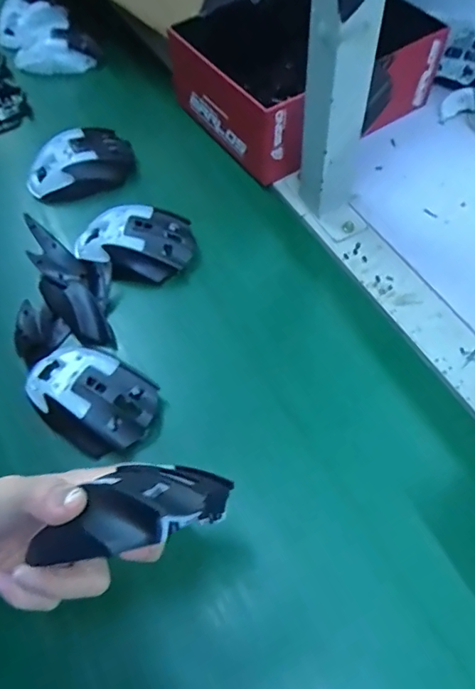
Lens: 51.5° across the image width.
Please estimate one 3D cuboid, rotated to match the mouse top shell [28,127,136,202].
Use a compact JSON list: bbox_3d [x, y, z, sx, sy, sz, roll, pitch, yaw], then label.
[{"bbox_3d":[-0.174,-0.198,0.542,0.118,0.038,0.066,-27,61,-12],"label":"mouse top shell"}]

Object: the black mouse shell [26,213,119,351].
[{"bbox_3d":[-0.154,-0.060,0.469,0.063,0.034,0.161,-33,62,-15],"label":"black mouse shell"}]

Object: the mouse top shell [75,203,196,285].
[{"bbox_3d":[-0.101,-0.098,0.476,0.118,0.037,0.069,3,59,6],"label":"mouse top shell"}]

